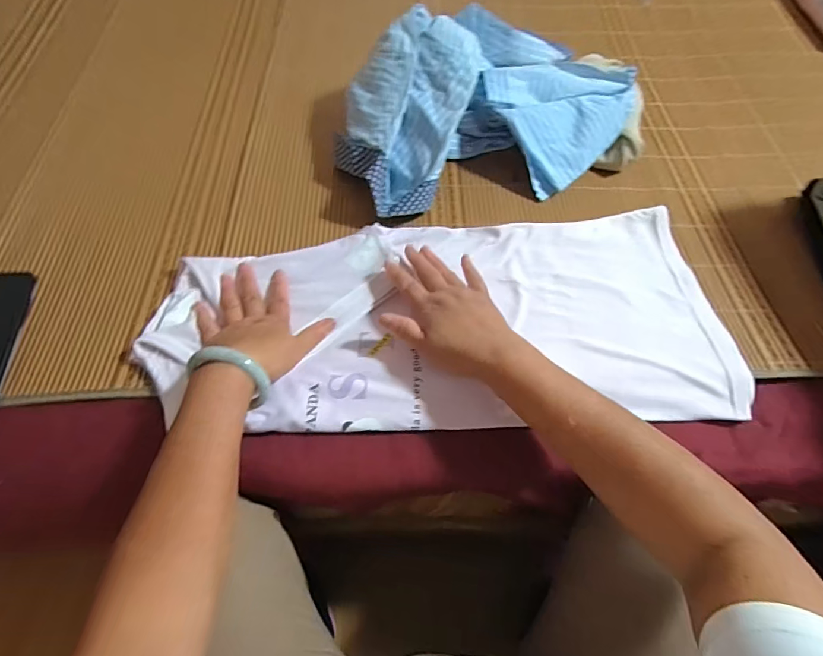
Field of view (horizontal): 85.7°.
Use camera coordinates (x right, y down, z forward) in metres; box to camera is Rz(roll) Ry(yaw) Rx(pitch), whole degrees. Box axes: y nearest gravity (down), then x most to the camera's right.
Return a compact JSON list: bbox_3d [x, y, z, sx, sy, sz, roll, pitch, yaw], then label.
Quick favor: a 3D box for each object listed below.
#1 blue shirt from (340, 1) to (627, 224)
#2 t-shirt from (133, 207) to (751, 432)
[{"bbox_3d":[0.099,-0.295,0.595,0.395,0.125,0.245,-25,64,-14],"label":"blue shirt"},{"bbox_3d":[0.039,-0.014,0.489,0.607,0.038,0.254,-3,62,-5],"label":"t-shirt"}]

